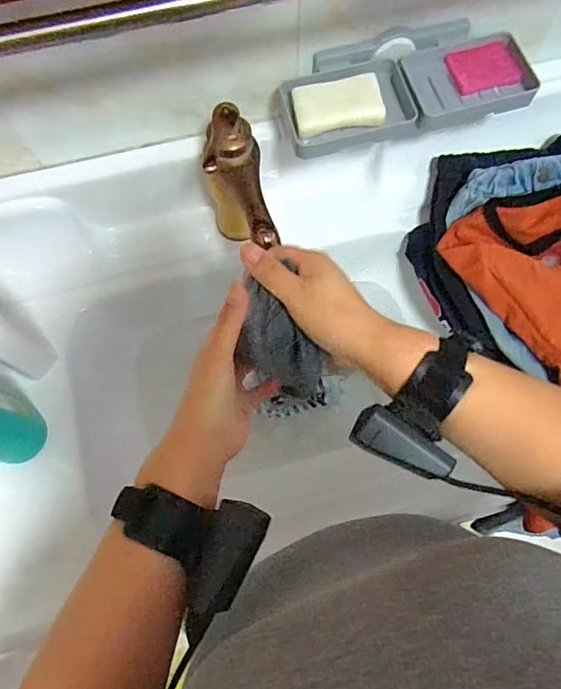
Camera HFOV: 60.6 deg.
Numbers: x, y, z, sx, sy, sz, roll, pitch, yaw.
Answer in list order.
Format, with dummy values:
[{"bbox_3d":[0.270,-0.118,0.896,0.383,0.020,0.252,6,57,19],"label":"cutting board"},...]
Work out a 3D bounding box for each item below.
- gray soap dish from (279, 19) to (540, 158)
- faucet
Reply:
[{"bbox_3d":[0.134,-0.276,0.508,0.262,0.032,0.106,-15,73,-4],"label":"gray soap dish"},{"bbox_3d":[-0.042,-0.158,0.471,0.059,0.059,0.144,-10,73,-3],"label":"faucet"}]

